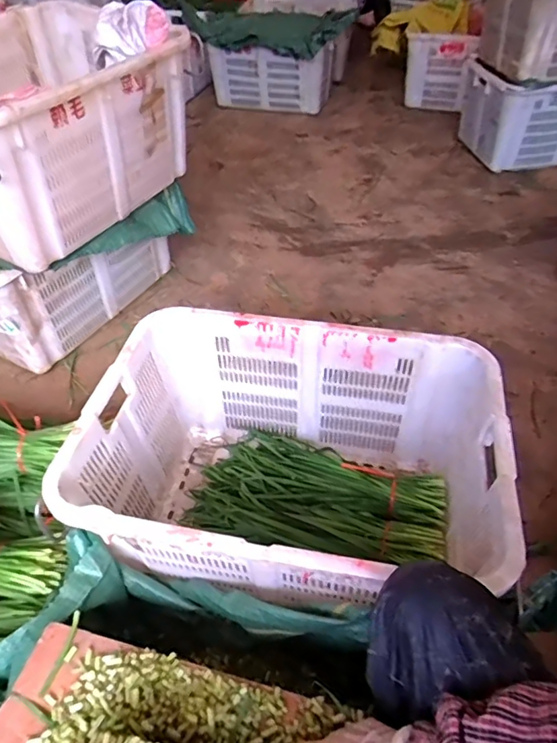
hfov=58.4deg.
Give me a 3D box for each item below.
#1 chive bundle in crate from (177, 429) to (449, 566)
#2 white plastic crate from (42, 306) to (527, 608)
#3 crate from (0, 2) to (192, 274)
[{"bbox_3d":[0.080,0.257,1.025,0.503,0.092,0.292,13,48,14],"label":"chive bundle in crate"},{"bbox_3d":[0.025,0.188,0.931,0.663,0.347,0.468,9,47,10],"label":"white plastic crate"},{"bbox_3d":[-0.556,-0.577,1.186,0.453,0.361,0.640,20,50,20],"label":"crate"}]

